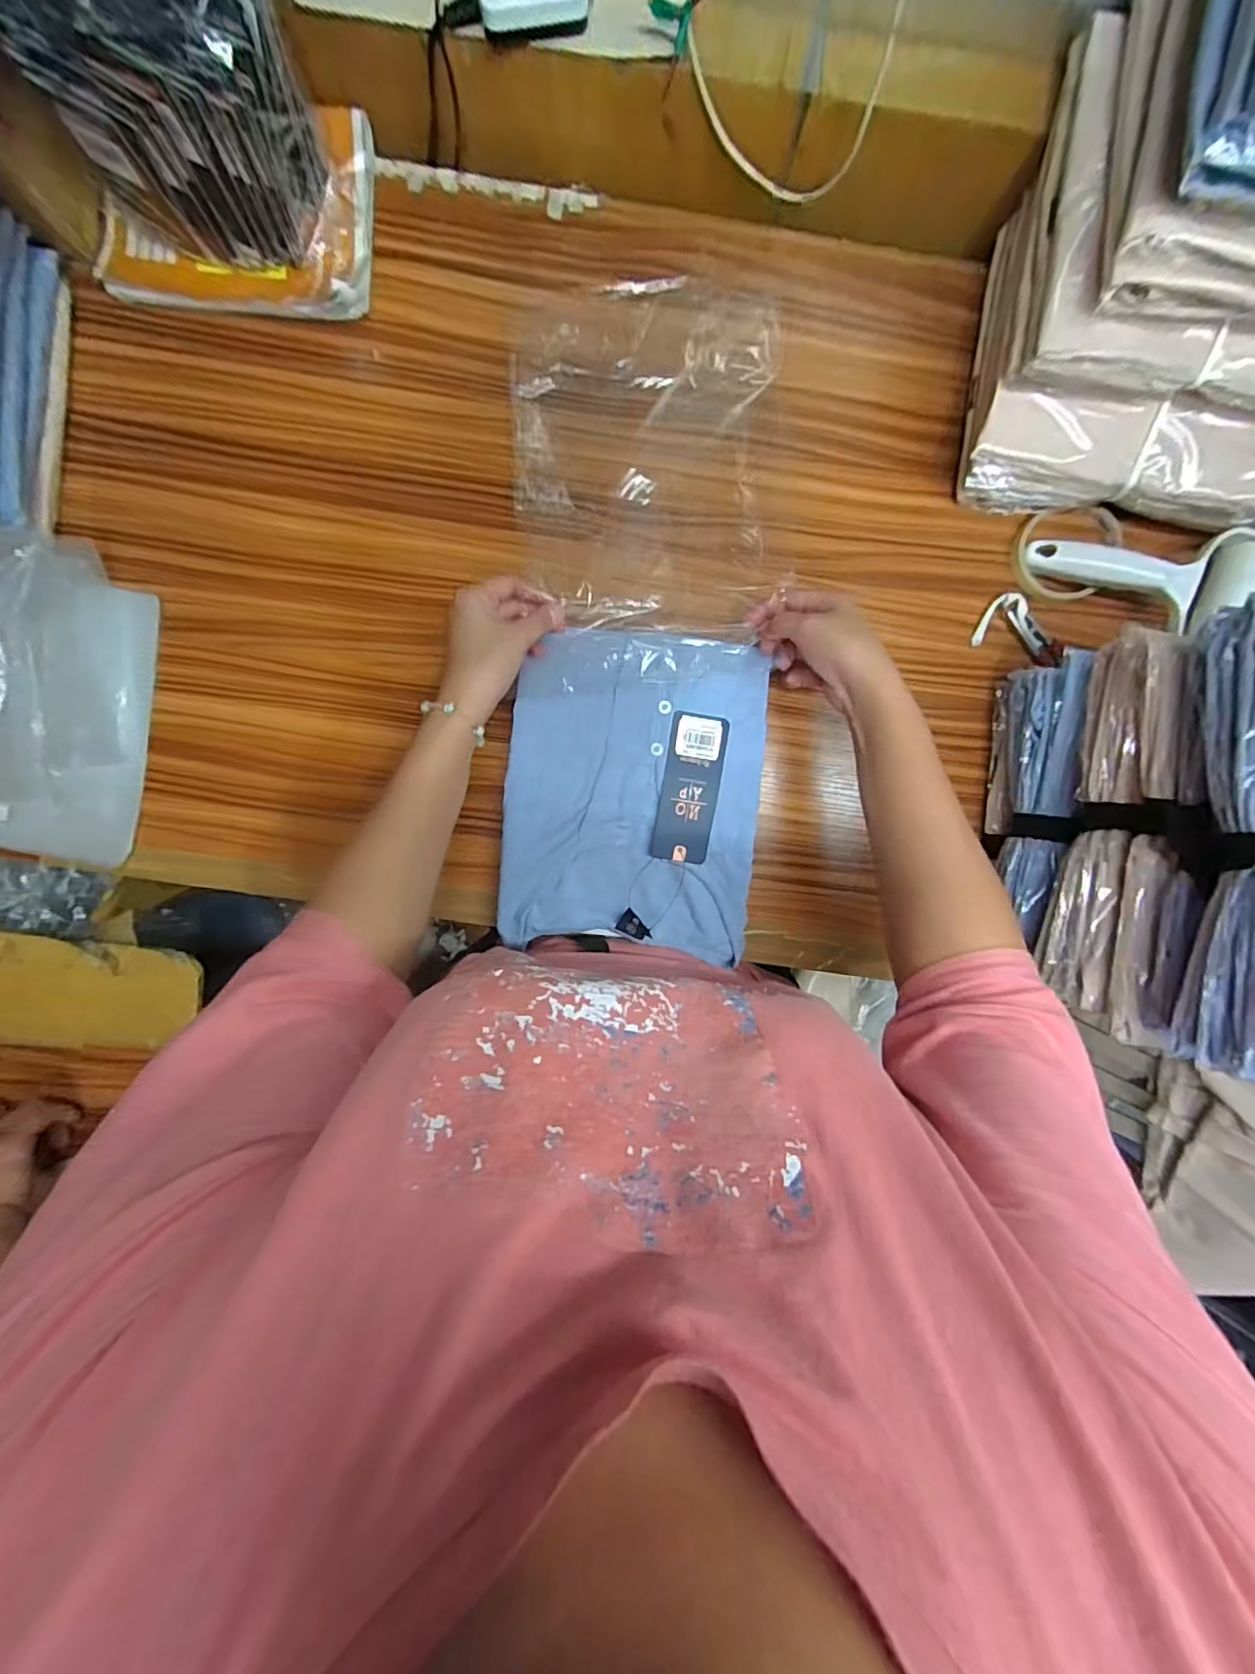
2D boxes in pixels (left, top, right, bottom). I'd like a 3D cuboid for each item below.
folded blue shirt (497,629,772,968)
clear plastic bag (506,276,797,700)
[{"bbox_3d":[0.004,-0.034,0.480,0.204,0.018,0.251,4,94,-2],"label":"folded blue shirt"},{"bbox_3d":[0.015,-0.284,0.471,0.201,0.019,0.315,-1,89,-1],"label":"clear plastic bag"}]

